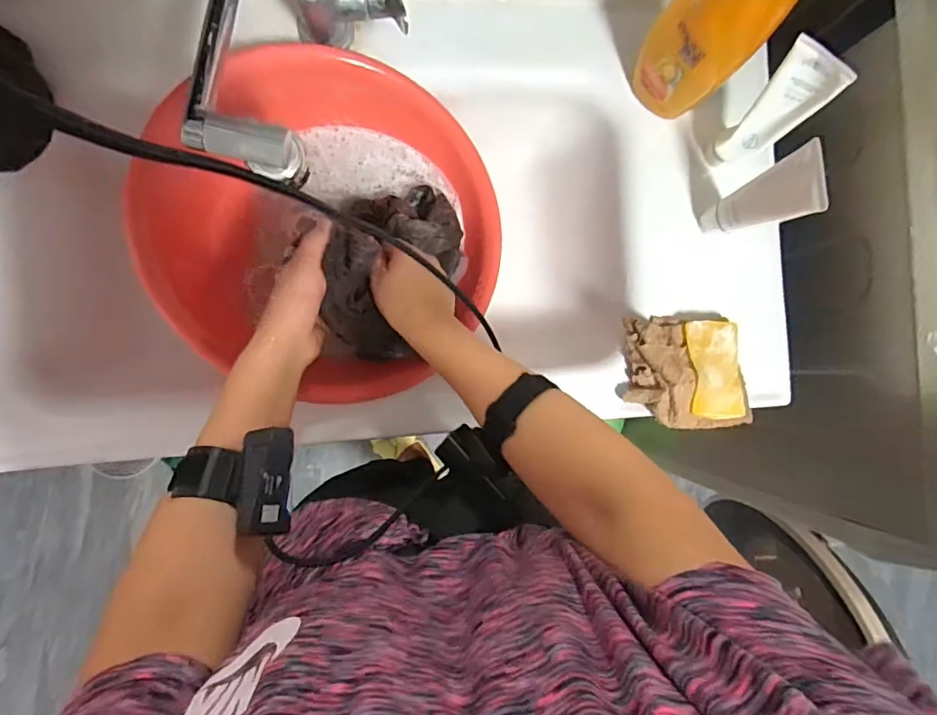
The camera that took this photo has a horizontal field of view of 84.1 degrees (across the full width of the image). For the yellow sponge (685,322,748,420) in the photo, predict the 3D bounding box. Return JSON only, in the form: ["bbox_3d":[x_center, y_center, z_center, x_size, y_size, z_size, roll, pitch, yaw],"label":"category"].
[{"bbox_3d":[0.271,0.013,0.562,0.058,0.011,0.104,-2,83,-1],"label":"yellow sponge"}]

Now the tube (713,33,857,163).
[{"bbox_3d":[0.291,-0.242,0.516,0.040,0.155,0.063,-38,93,-6],"label":"tube"}]

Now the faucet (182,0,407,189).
[{"bbox_3d":[-0.151,-0.254,0.455,0.105,0.180,0.234,22,86,-6],"label":"faucet"}]

